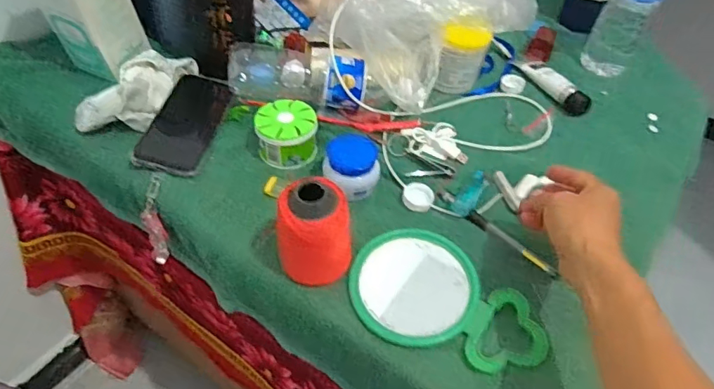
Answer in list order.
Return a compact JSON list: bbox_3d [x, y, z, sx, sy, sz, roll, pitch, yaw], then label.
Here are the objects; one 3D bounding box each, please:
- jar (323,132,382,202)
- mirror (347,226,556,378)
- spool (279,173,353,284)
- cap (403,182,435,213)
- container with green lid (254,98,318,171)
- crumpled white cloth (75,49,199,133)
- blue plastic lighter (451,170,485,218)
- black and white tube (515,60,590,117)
[{"bbox_3d":[-0.005,-0.028,0.531,0.058,0.049,0.052,13,49,7],"label":"jar"},{"bbox_3d":[0.079,0.098,0.453,0.175,0.018,0.107,29,53,19],"label":"mirror"},{"bbox_3d":[-0.035,0.036,0.443,0.064,0.087,0.051,0,49,-5],"label":"spool"},{"bbox_3d":[0.065,0.003,0.532,0.032,0.012,0.030,2,49,-3],"label":"cap"},{"bbox_3d":[-0.079,-0.069,0.568,0.064,0.047,0.069,-4,49,-8],"label":"container with green lid"},{"bbox_3d":[-0.265,-0.133,0.602,0.080,0.046,0.143,15,49,8],"label":"crumpled white cloth"},{"bbox_3d":[0.122,-0.002,0.541,0.023,0.019,0.083,22,35,14],"label":"blue plastic lighter"},{"bbox_3d":[0.262,-0.148,0.674,0.033,0.022,0.118,-14,51,-17],"label":"black and white tube"}]

